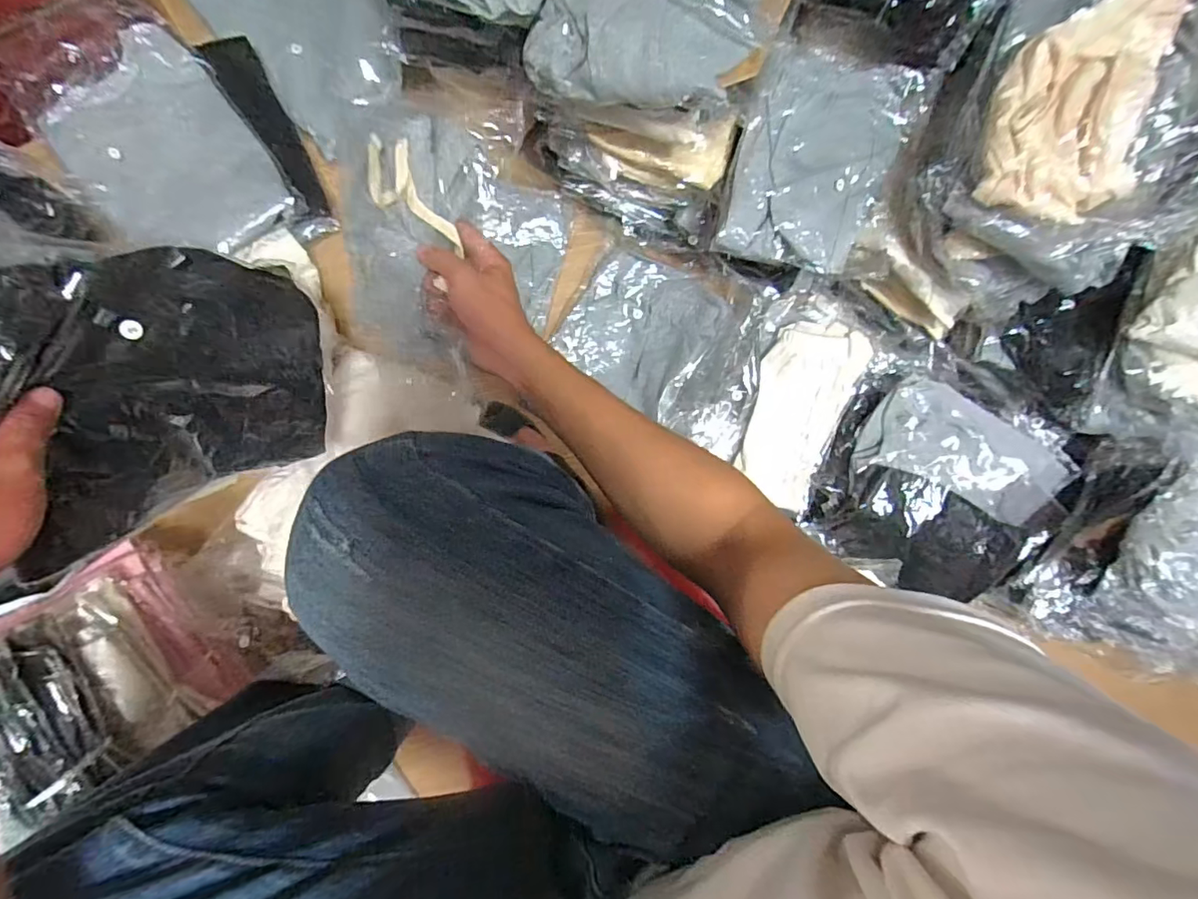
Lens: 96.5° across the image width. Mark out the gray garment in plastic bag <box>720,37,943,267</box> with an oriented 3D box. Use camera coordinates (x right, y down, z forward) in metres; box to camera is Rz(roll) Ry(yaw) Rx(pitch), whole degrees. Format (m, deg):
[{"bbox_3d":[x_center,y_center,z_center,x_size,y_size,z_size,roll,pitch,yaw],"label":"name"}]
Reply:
[{"bbox_3d":[0.252,-0.324,0.597,0.194,0.032,0.233,12,91,-7],"label":"gray garment in plastic bag"}]

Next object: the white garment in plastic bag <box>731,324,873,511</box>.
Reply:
[{"bbox_3d":[0.263,-0.049,0.700,0.124,0.034,0.234,18,90,-7],"label":"white garment in plastic bag"}]

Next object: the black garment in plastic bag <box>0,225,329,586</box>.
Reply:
[{"bbox_3d":[-0.311,-0.039,0.399,0.042,0.237,0.211,23,113,14],"label":"black garment in plastic bag"}]

